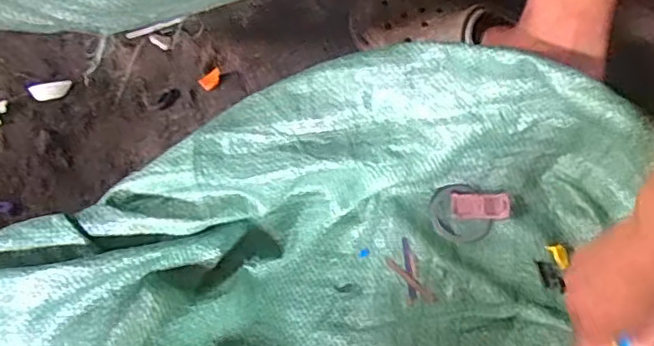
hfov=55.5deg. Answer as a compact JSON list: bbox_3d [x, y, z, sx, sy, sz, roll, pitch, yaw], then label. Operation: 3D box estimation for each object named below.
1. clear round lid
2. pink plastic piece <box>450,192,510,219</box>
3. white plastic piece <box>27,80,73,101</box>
[{"bbox_3d":[0.127,0.040,0.601,0.050,0.007,0.058,-19,70,-5],"label":"clear round lid"},{"bbox_3d":[0.148,0.031,0.599,0.053,0.006,0.024,0,69,2],"label":"pink plastic piece"},{"bbox_3d":[-0.306,-0.092,0.689,0.046,0.006,0.020,-12,100,-3],"label":"white plastic piece"}]

